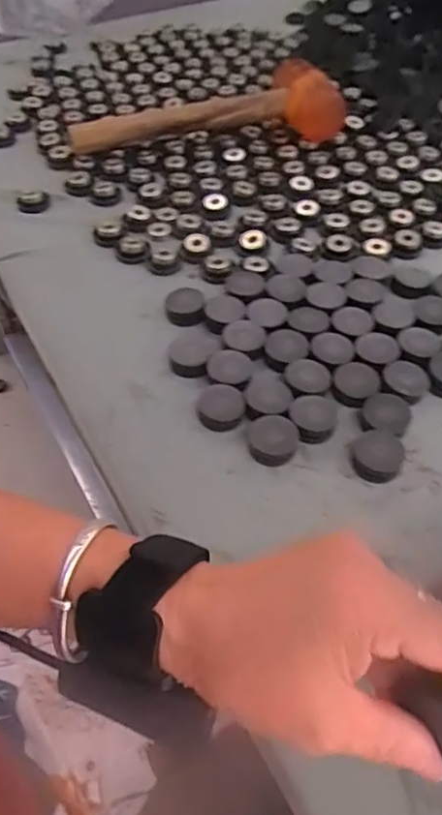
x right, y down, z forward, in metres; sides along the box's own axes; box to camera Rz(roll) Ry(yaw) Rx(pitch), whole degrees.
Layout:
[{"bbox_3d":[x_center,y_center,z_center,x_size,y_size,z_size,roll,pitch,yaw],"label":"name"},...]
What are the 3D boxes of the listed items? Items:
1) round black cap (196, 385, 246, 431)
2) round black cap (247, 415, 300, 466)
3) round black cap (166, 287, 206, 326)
[{"bbox_3d":[0.000,0.000,0.397,0.033,0.007,0.035,-1,52,2],"label":"round black cap"},{"bbox_3d":[0.036,0.022,0.381,0.034,0.011,0.032,-5,52,-1],"label":"round black cap"},{"bbox_3d":[-0.029,-0.084,0.456,0.030,0.012,0.038,-10,53,-5],"label":"round black cap"}]

